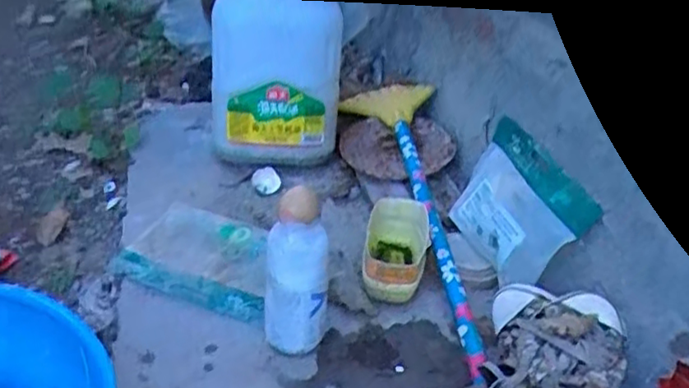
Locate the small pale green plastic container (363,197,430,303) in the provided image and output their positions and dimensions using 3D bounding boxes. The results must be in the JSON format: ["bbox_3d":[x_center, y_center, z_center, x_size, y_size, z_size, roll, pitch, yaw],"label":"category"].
[{"bbox_3d":[0.064,0.071,0.848,0.078,0.056,0.157,9,32,3],"label":"small pale green plastic container"}]

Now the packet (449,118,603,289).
[{"bbox_3d":[0.208,0.015,0.830,0.030,0.154,0.220,20,26,-25],"label":"packet"}]

